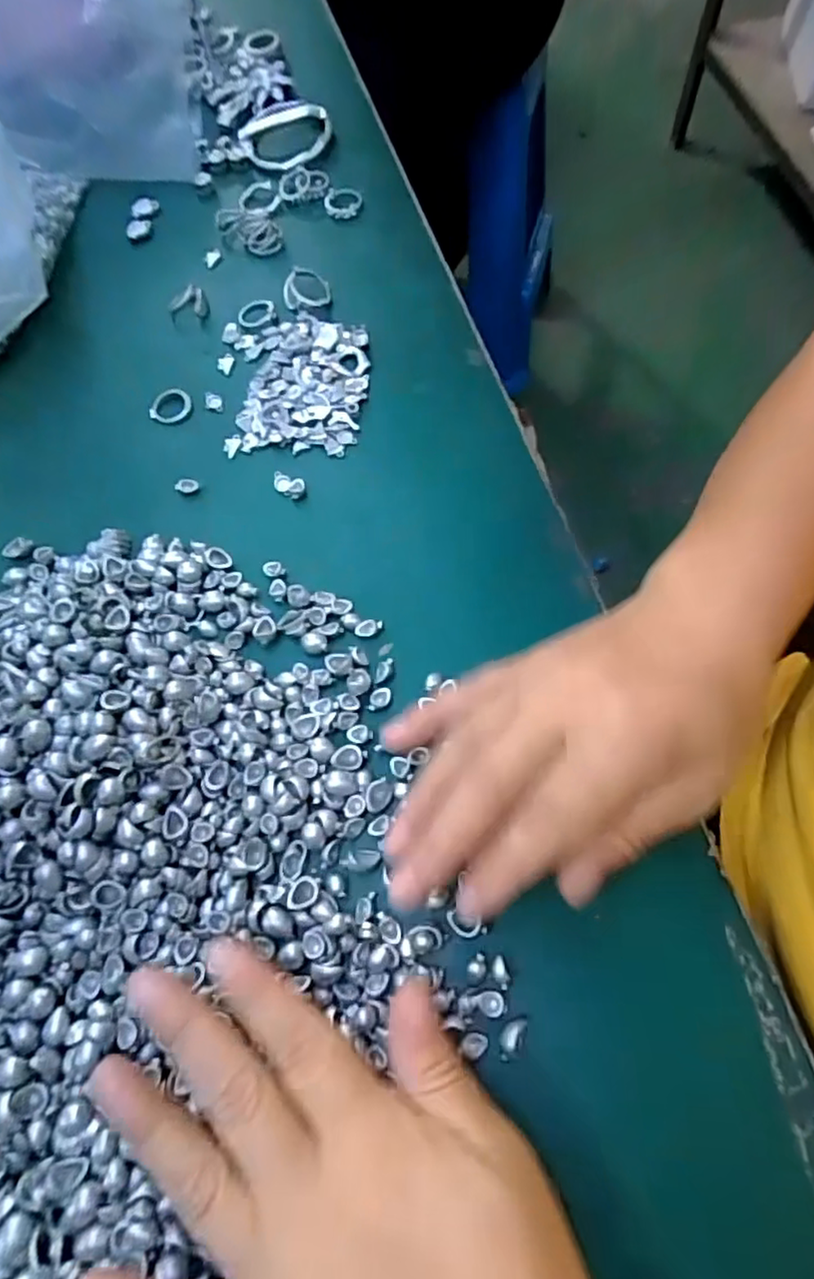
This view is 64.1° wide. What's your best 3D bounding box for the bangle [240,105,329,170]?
[{"bbox_3d":[-0.079,-0.338,0.431,0.058,0.005,0.068,-25,68,-7],"label":"bangle"}]

